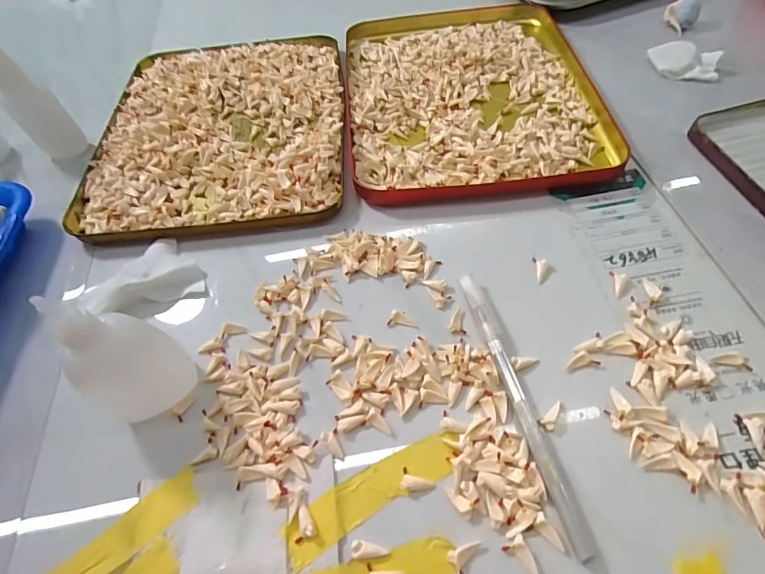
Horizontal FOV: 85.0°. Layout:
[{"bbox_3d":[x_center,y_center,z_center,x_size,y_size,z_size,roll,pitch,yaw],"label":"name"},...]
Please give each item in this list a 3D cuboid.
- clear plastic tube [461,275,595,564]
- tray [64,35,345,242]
[{"bbox_3d":[0.069,0.055,0.217,0.009,0.009,0.147,-14,57,-4],"label":"clear plastic tube"},{"bbox_3d":[-0.135,-0.141,0.351,0.198,0.016,0.235,-6,57,1],"label":"tray"}]

